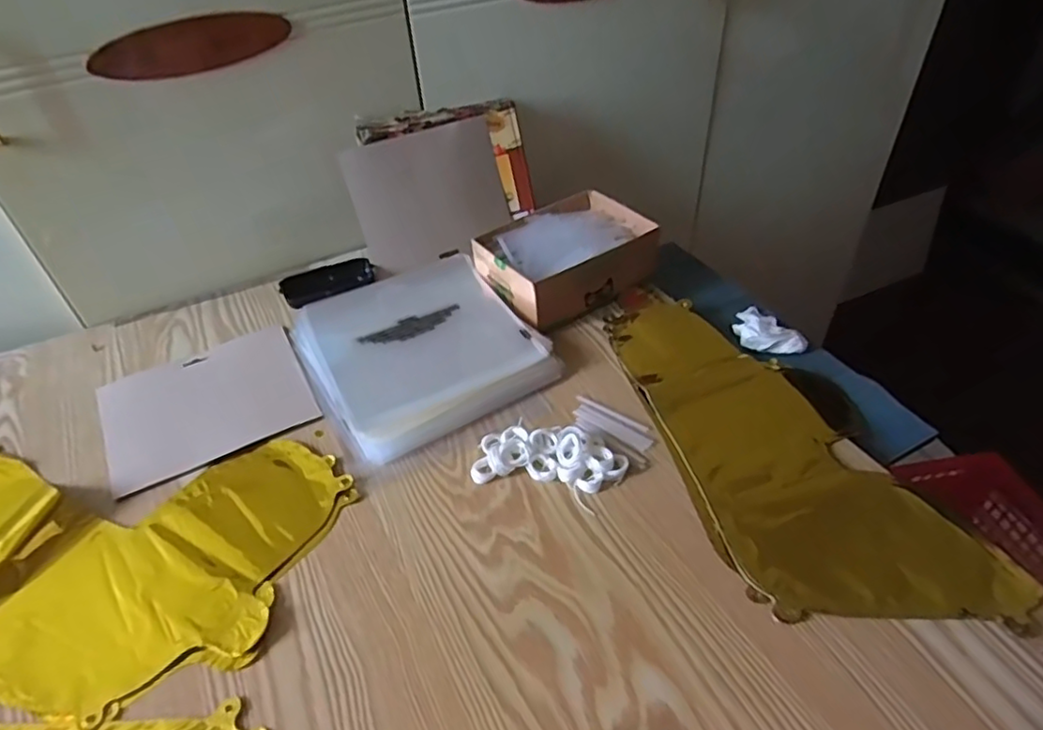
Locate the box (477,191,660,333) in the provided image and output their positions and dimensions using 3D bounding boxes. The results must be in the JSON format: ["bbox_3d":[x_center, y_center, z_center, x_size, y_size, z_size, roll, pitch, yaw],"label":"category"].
[{"bbox_3d":[0.050,-0.127,0.729,0.190,0.062,0.150,-31,49,-27],"label":"box"}]

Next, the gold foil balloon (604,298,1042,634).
[{"bbox_3d":[0.228,0.056,0.572,0.199,0.020,0.383,-12,43,-10],"label":"gold foil balloon"}]

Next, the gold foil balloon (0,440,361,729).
[{"bbox_3d":[-0.375,0.139,0.524,0.404,0.014,0.237,8,43,12],"label":"gold foil balloon"}]

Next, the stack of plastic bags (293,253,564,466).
[{"bbox_3d":[-0.111,-0.023,0.673,0.214,0.033,0.241,-25,46,-23],"label":"stack of plastic bags"}]

